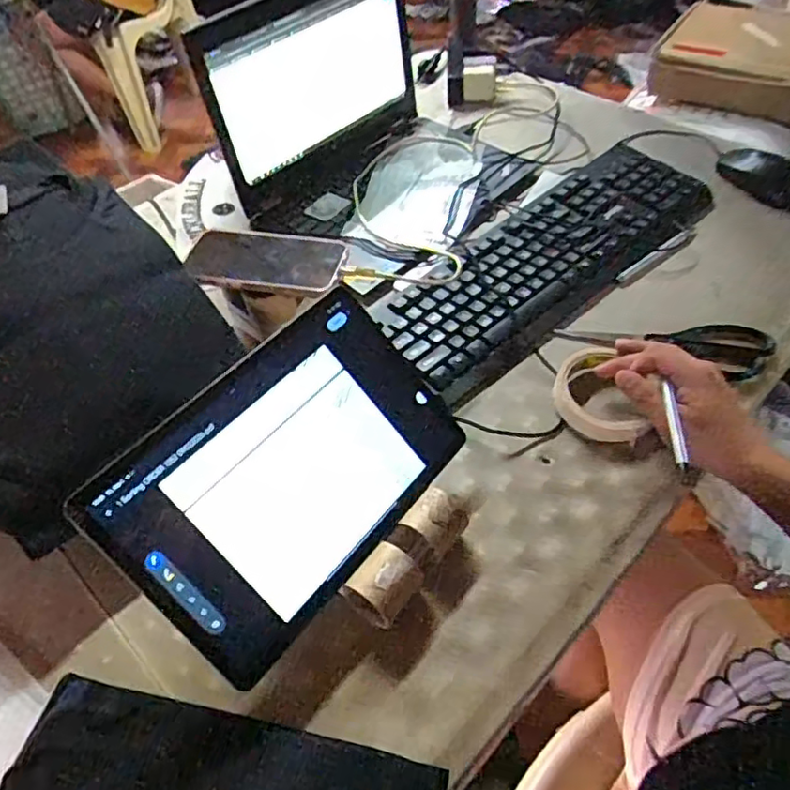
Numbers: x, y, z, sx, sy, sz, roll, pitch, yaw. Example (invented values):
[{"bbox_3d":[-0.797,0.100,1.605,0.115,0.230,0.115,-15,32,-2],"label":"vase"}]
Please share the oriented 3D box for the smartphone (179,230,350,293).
[{"bbox_3d":[-0.115,-0.126,0.569,0.136,0.009,0.072,7,54,3],"label":"smartphone"}]

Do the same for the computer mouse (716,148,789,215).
[{"bbox_3d":[0.432,-0.251,0.724,0.049,0.030,0.116,-37,69,-22],"label":"computer mouse"}]

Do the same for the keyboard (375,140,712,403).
[{"bbox_3d":[0.166,-0.151,0.674,0.414,0.027,0.140,-38,57,-22],"label":"keyboard"}]

